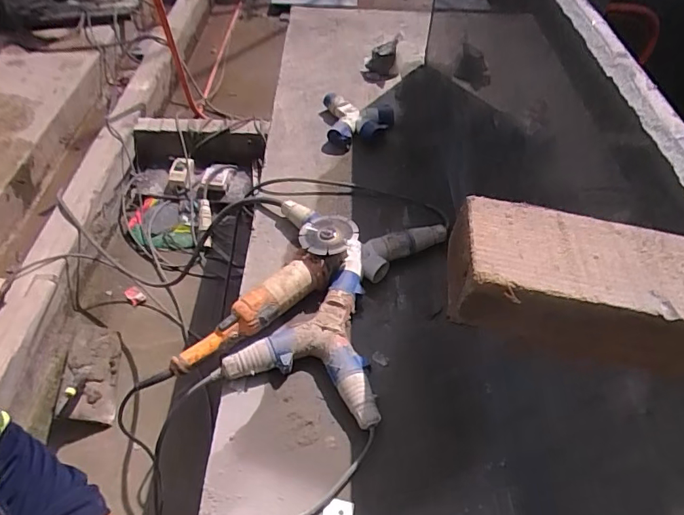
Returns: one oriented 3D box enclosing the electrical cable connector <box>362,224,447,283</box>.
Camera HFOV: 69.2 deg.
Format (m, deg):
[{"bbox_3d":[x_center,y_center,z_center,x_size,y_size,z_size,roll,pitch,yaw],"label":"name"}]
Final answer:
[{"bbox_3d":[0.114,-0.023,0.977,0.198,0.046,0.074,-28,55,-24],"label":"electrical cable connector"}]

